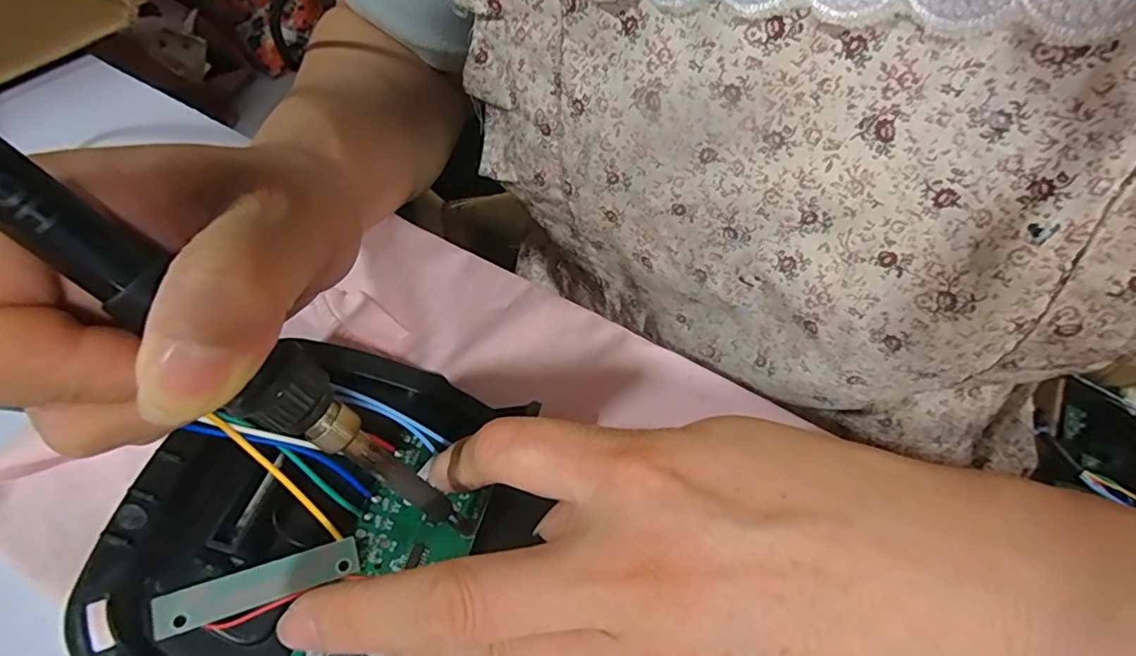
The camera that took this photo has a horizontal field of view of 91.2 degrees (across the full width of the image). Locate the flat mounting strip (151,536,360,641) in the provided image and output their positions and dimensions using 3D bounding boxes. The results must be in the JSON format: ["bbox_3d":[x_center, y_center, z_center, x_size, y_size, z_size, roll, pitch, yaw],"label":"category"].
[{"bbox_3d":[-0.093,0.078,0.169,0.054,0.004,0.011,-10,52,-28],"label":"flat mounting strip"}]

